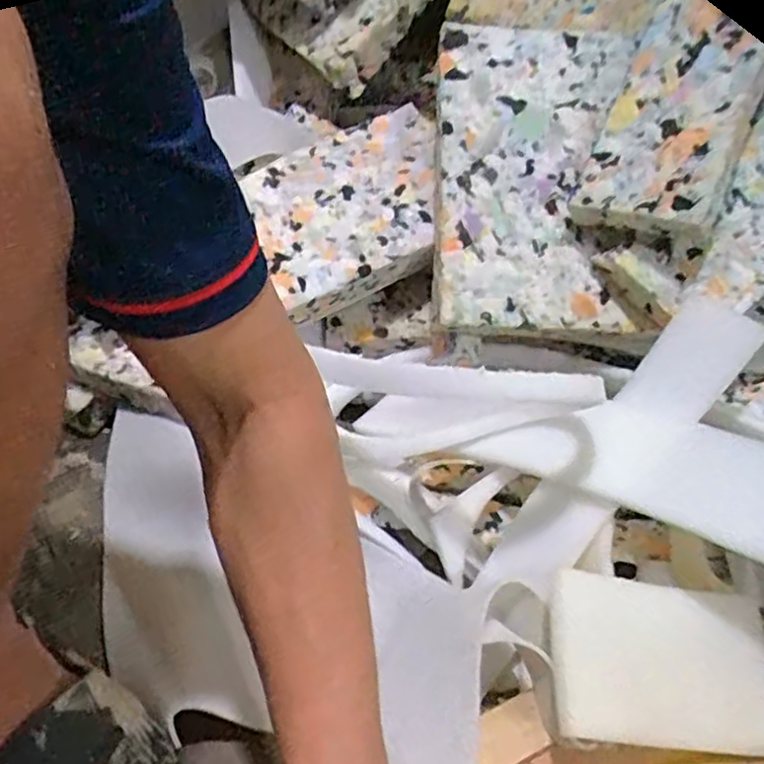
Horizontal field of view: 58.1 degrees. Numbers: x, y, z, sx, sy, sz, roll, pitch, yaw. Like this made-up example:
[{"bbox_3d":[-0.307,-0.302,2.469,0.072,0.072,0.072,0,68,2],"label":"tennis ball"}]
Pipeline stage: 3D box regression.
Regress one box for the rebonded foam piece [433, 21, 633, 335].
[{"bbox_3d":[0.133,-0.184,0.620,0.174,0.053,0.284,0,82,2],"label":"rebonded foam piece"}]

